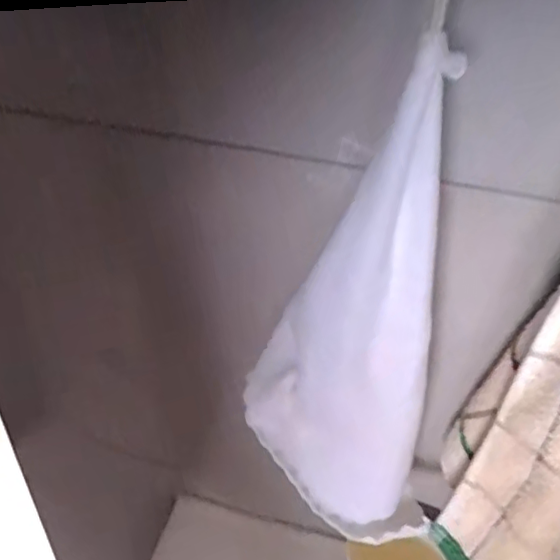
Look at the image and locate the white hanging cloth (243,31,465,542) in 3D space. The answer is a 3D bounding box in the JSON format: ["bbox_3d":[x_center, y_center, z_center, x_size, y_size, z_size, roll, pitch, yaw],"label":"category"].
[{"bbox_3d":[0.035,0.031,0.295,0.098,0.262,0.058,2,40,-2],"label":"white hanging cloth"}]

